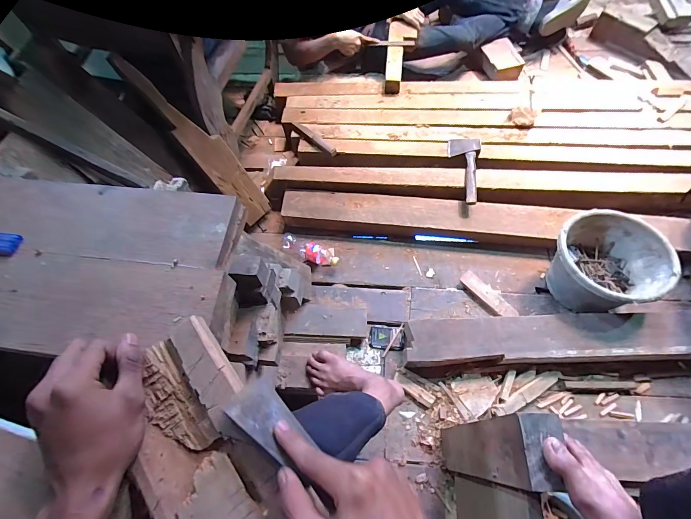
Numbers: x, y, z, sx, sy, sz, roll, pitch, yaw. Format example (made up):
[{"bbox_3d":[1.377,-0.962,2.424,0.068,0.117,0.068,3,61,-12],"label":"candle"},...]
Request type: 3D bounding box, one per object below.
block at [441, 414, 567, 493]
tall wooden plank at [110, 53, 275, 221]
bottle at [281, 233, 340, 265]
[{"bbox_3d":[0.270,0.369,0.675,0.064,0.516,0.097,0,63,4],"label":"block"},{"bbox_3d":[-0.418,-0.325,1.032,0.033,0.560,0.107,9,60,40],"label":"tall wooden plank"},{"bbox_3d":[-0.127,-0.028,1.160,0.211,0.059,0.063,26,68,15],"label":"bottle"}]

